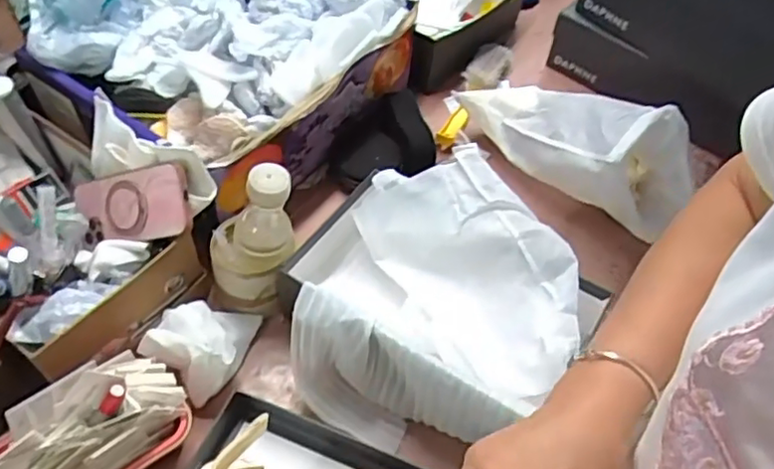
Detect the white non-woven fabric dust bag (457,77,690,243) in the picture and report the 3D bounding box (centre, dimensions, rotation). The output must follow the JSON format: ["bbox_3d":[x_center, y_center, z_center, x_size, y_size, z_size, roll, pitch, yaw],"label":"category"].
[{"bbox_3d":[0.226,-0.125,0.793,0.105,0.160,0.305,-34,62,-26],"label":"white non-woven fabric dust bag"}]

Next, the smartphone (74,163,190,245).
[{"bbox_3d":[-0.261,-0.029,0.659,0.141,0.012,0.070,-9,92,21],"label":"smartphone"}]

